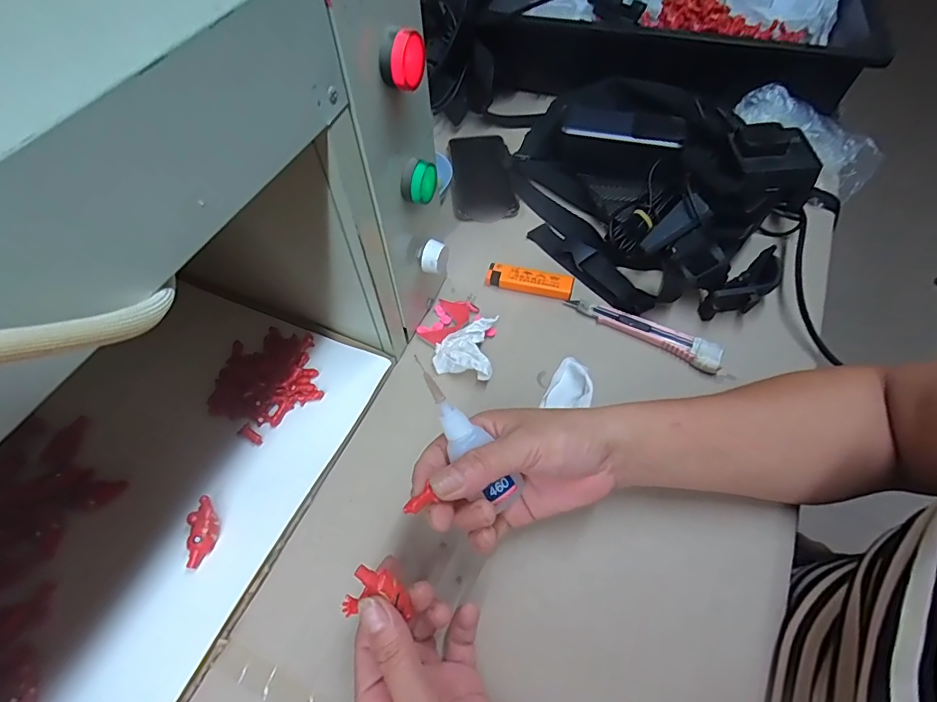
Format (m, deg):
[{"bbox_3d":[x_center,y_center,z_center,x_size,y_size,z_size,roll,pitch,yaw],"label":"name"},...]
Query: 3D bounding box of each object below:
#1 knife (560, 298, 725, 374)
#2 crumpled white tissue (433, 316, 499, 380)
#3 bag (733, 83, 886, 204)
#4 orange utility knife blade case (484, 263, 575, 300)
[{"bbox_3d":[0.154,-0.020,0.417,0.134,0.014,0.023,30,63,20],"label":"knife"},{"bbox_3d":[-0.003,-0.003,0.399,0.049,0.020,0.053,7,58,7],"label":"crumpled white tissue"},{"bbox_3d":[0.380,-0.243,0.526,0.159,0.044,0.069,41,67,9],"label":"bag"},{"bbox_3d":[0.058,-0.065,0.447,0.080,0.016,0.021,13,59,10],"label":"orange utility knife blade case"}]

